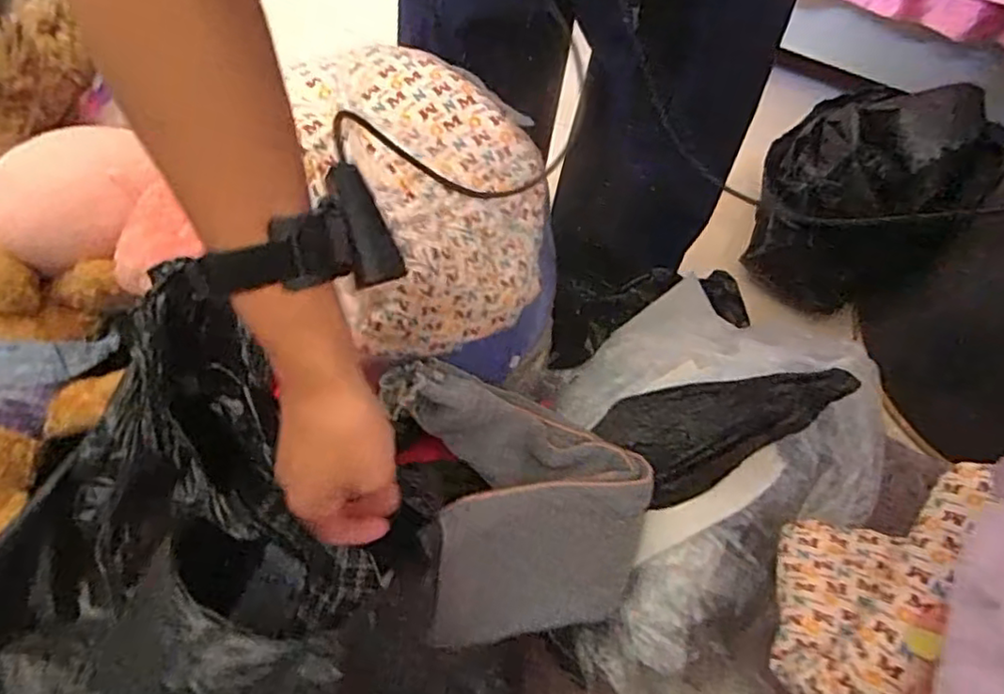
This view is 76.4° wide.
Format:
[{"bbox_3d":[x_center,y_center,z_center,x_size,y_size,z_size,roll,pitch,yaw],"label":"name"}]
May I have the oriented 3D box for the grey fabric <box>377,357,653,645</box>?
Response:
[{"bbox_3d":[0.026,0.129,0.549,0.205,0.165,0.209,-8,66,-1],"label":"grey fabric"}]

